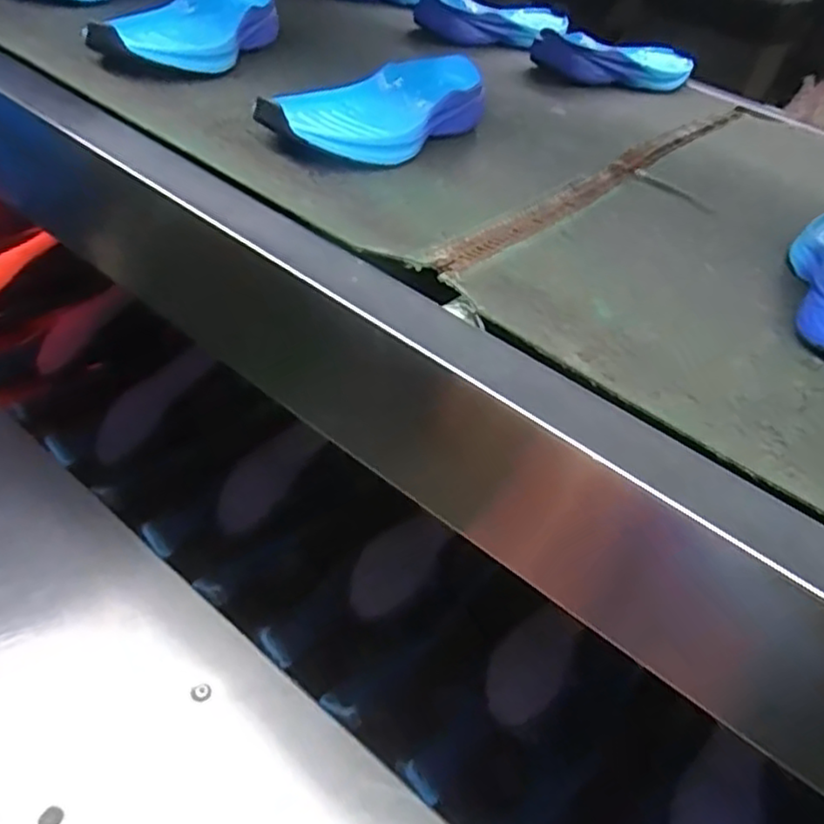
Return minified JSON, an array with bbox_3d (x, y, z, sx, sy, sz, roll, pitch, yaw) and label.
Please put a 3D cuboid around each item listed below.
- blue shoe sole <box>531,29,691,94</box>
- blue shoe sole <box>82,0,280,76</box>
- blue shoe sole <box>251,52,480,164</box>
[{"bbox_3d":[0.261,-0.420,0.829,0.232,0.054,0.070,-14,39,-23],"label":"blue shoe sole"},{"bbox_3d":[-0.191,-0.347,0.616,0.082,0.053,0.220,10,36,9],"label":"blue shoe sole"},{"bbox_3d":[-0.025,-0.235,0.542,0.086,0.051,0.223,22,40,24],"label":"blue shoe sole"}]

